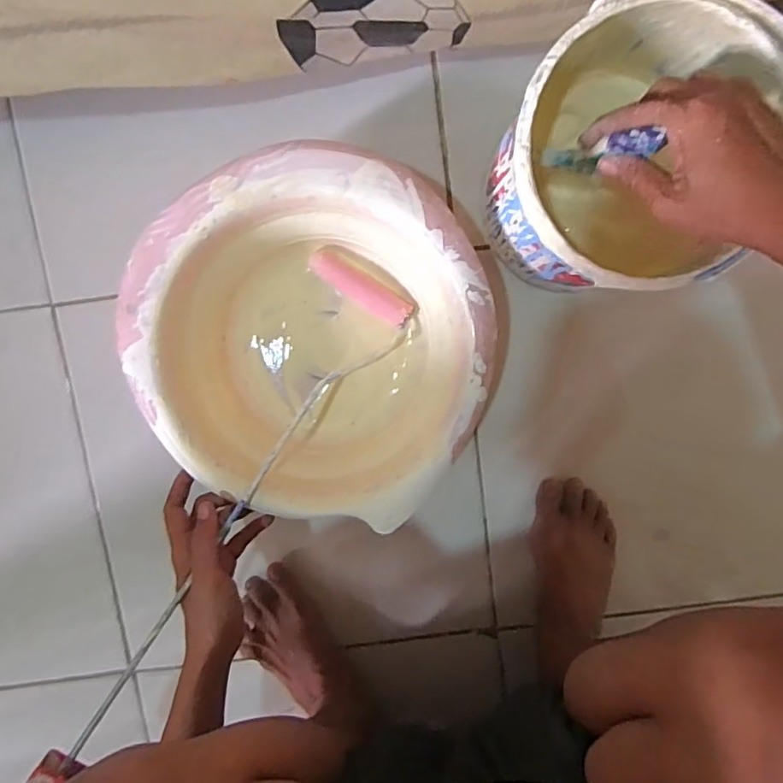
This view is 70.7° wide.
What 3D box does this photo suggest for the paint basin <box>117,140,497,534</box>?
[{"bbox_3d":[-0.067,-0.044,0.489,0.283,0.112,0.286,0,96,-2],"label":"paint basin"}]

